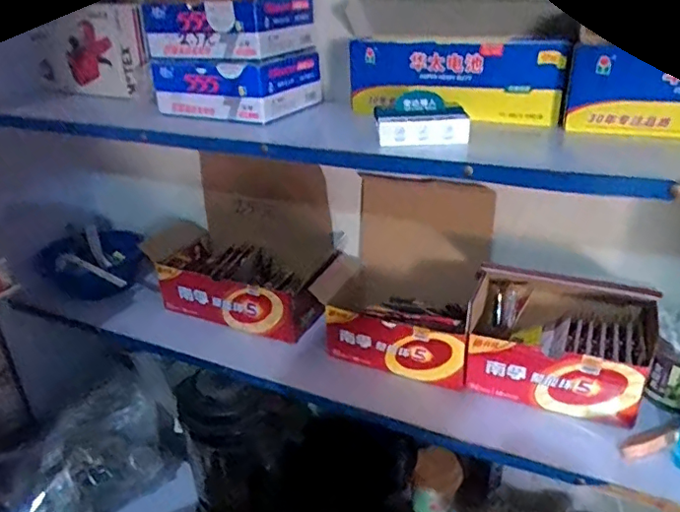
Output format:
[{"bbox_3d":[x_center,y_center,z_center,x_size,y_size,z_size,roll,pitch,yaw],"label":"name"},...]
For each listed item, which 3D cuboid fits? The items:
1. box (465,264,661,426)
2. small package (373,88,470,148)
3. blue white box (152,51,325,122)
[{"bbox_3d":[0.273,0.092,0.687,0.205,0.138,0.139,8,28,20],"label":"box"},{"bbox_3d":[0.081,-0.139,0.568,0.098,0.048,0.061,-1,26,3],"label":"small package"},{"bbox_3d":[-0.134,-0.232,0.735,0.175,0.064,0.154,14,31,30],"label":"blue white box"}]

